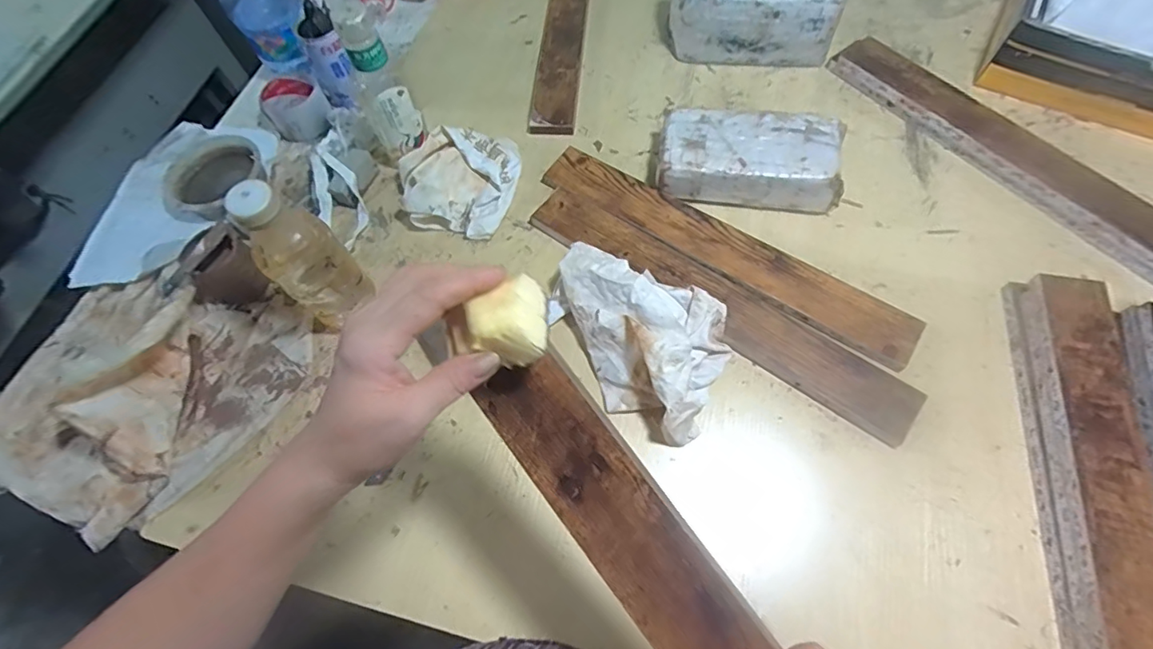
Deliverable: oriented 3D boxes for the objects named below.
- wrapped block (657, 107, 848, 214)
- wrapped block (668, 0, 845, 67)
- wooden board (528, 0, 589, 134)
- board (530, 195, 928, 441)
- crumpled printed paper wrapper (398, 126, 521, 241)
[{"bbox_3d":[0.206,-0.200,0.641,0.203,0.052,0.102,9,66,6],"label":"wrapped block"},{"bbox_3d":[0.238,-0.429,0.736,0.217,0.103,0.091,3,66,4],"label":"wrapped block"},{"bbox_3d":[-0.014,-0.467,0.813,0.061,0.020,0.457,4,66,4],"label":"wooden board"},{"bbox_3d":[0.145,-0.031,0.585,0.455,0.013,0.070,33,71,16],"label":"board"},{"bbox_3d":[-0.151,-0.186,0.667,0.143,0.054,0.143,9,66,6],"label":"crumpled printed paper wrapper"}]

